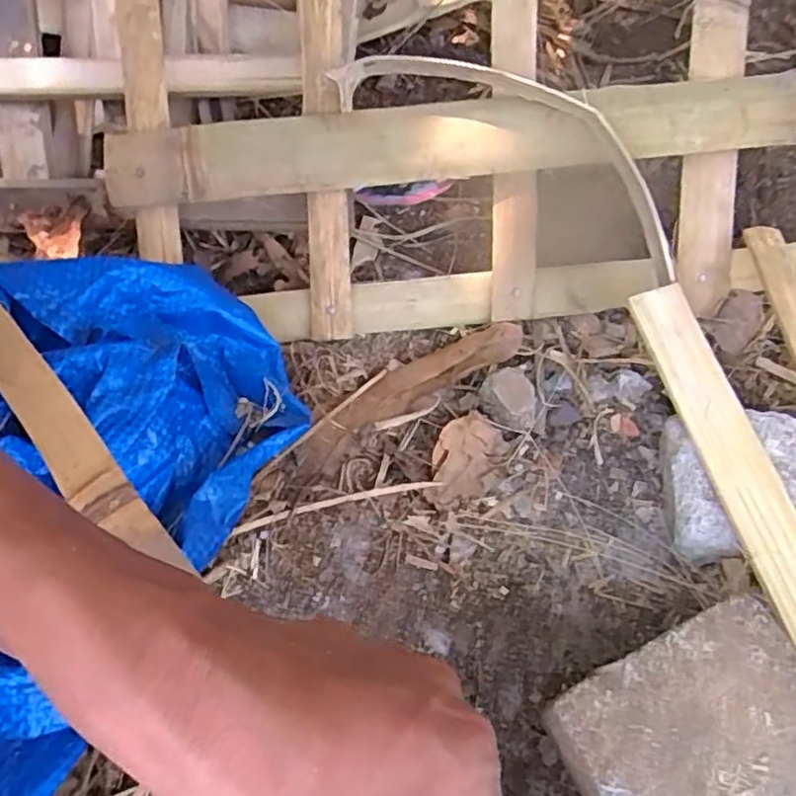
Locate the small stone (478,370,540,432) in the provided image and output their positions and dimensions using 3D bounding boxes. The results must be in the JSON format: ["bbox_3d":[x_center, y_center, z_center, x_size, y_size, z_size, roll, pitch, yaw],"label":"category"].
[{"bbox_3d":[0.065,0.001,0.381,0.032,0.022,0.026,20,65,12],"label":"small stone"}]

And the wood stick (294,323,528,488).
[{"bbox_3d":[0.003,-0.004,0.392,0.156,0.010,0.031,-31,66,-14],"label":"wood stick"}]

